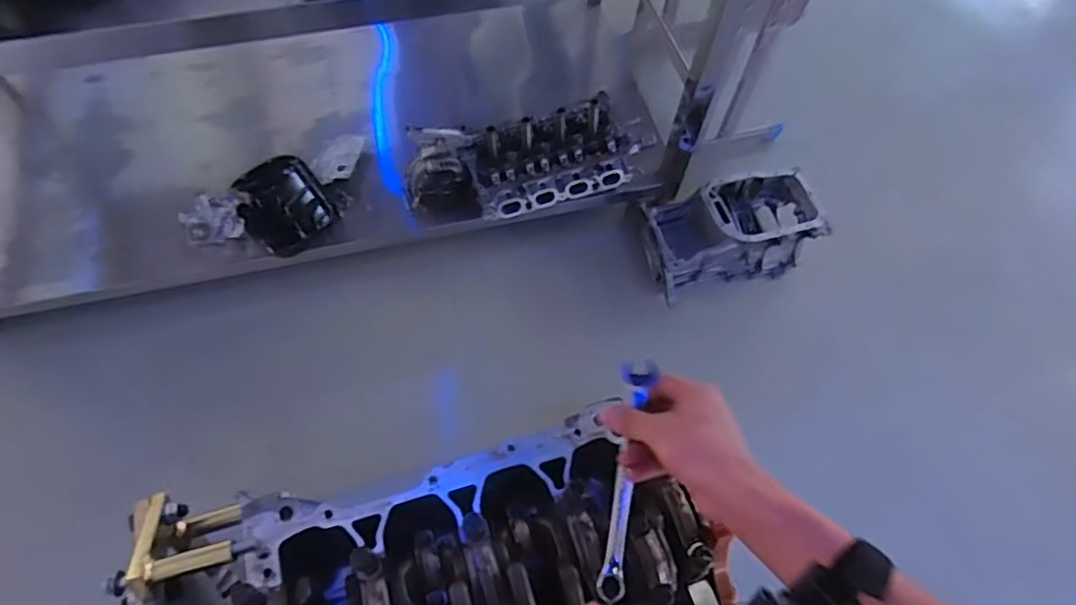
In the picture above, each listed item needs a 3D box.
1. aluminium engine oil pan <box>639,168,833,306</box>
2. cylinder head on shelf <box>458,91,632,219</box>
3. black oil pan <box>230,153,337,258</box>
[{"bbox_3d":[0.495,-0.177,1.697,0.433,0.181,0.231,-14,63,-9],"label":"aluminium engine oil pan"},{"bbox_3d":[0.028,-0.356,1.609,0.396,0.125,0.197,-18,64,-11],"label":"cylinder head on shelf"},{"bbox_3d":[-0.624,-0.246,1.603,0.199,0.135,0.239,-30,67,-17],"label":"black oil pan"}]

